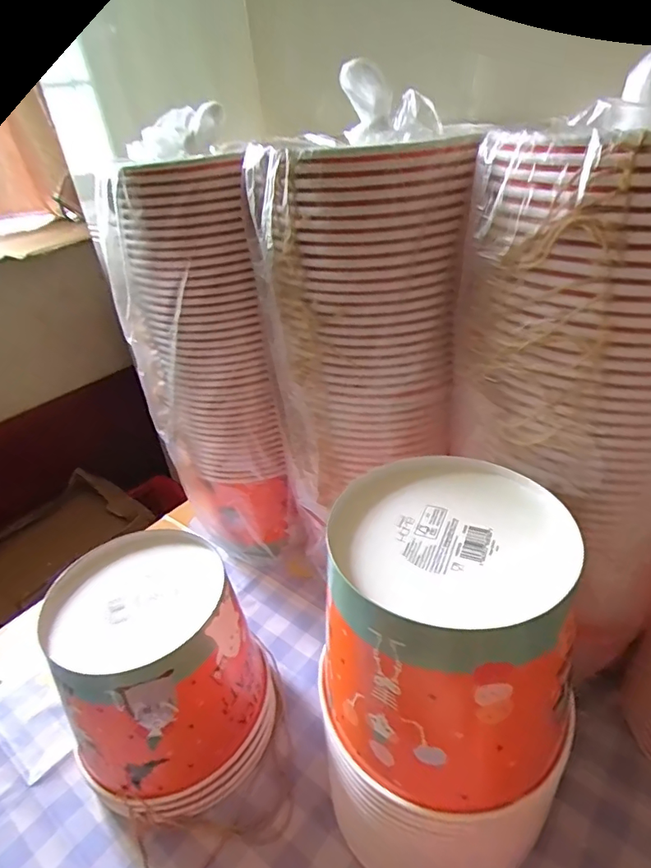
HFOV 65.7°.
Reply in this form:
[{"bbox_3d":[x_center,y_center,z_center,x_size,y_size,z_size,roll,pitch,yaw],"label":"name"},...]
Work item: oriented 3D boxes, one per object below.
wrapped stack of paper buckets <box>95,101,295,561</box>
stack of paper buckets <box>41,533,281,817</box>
[{"bbox_3d":[-0.113,-0.051,0.498,0.122,0.414,0.133,-18,34,-17],"label":"wrapped stack of paper buckets"},{"bbox_3d":[-0.122,0.185,0.402,0.139,0.167,0.138,-17,34,-16],"label":"stack of paper buckets"}]

